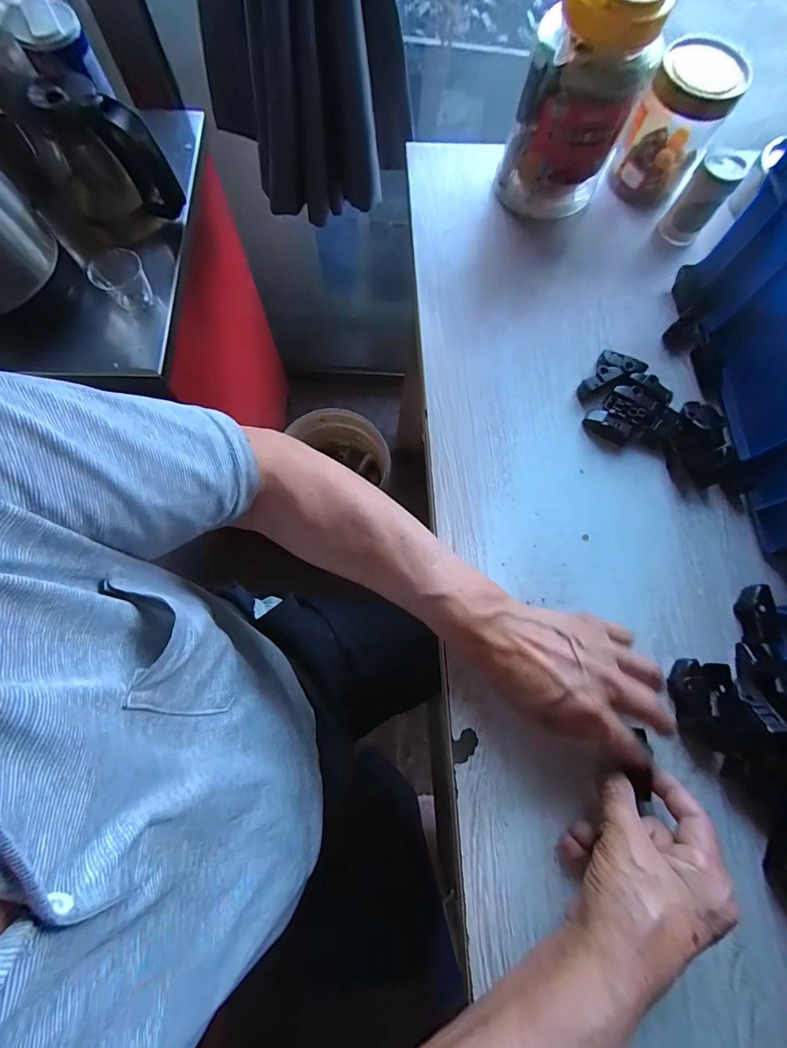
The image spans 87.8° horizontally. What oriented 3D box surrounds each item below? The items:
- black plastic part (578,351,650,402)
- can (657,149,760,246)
[{"bbox_3d":[0.214,-0.152,0.412,0.072,0.018,0.038,-30,79,-10],"label":"black plastic part"},{"bbox_3d":[0.329,-0.347,0.441,0.044,0.084,0.040,1,75,-3],"label":"can"}]

